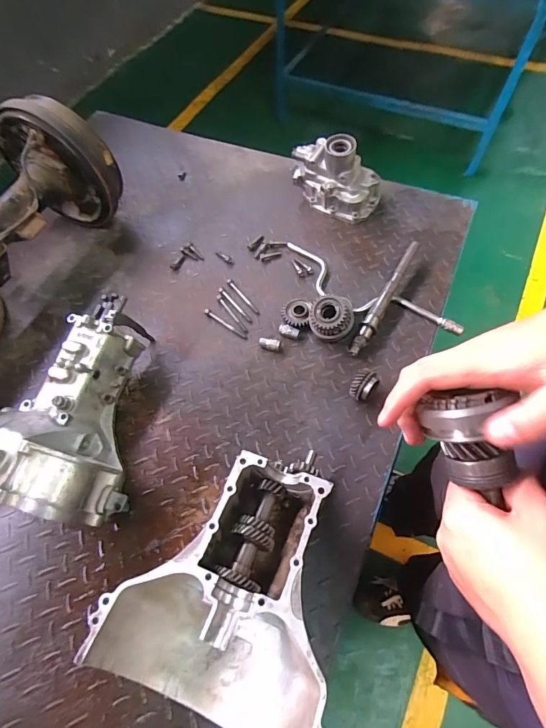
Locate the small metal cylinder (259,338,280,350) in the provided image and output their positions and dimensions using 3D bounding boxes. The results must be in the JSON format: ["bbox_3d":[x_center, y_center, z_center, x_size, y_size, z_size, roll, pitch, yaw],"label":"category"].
[{"bbox_3d":[-0.007,-0.041,0.792,0.045,0.021,0.016,22,64,14],"label":"small metal cylinder"}]

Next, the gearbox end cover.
[{"bbox_3d":[0.145,-0.433,0.935,0.202,0.138,0.120,33,67,19],"label":"gearbox end cover"}]

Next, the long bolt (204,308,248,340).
[{"bbox_3d":[-0.096,-0.082,0.829,0.108,0.007,0.011,33,67,19],"label":"long bolt"}]

